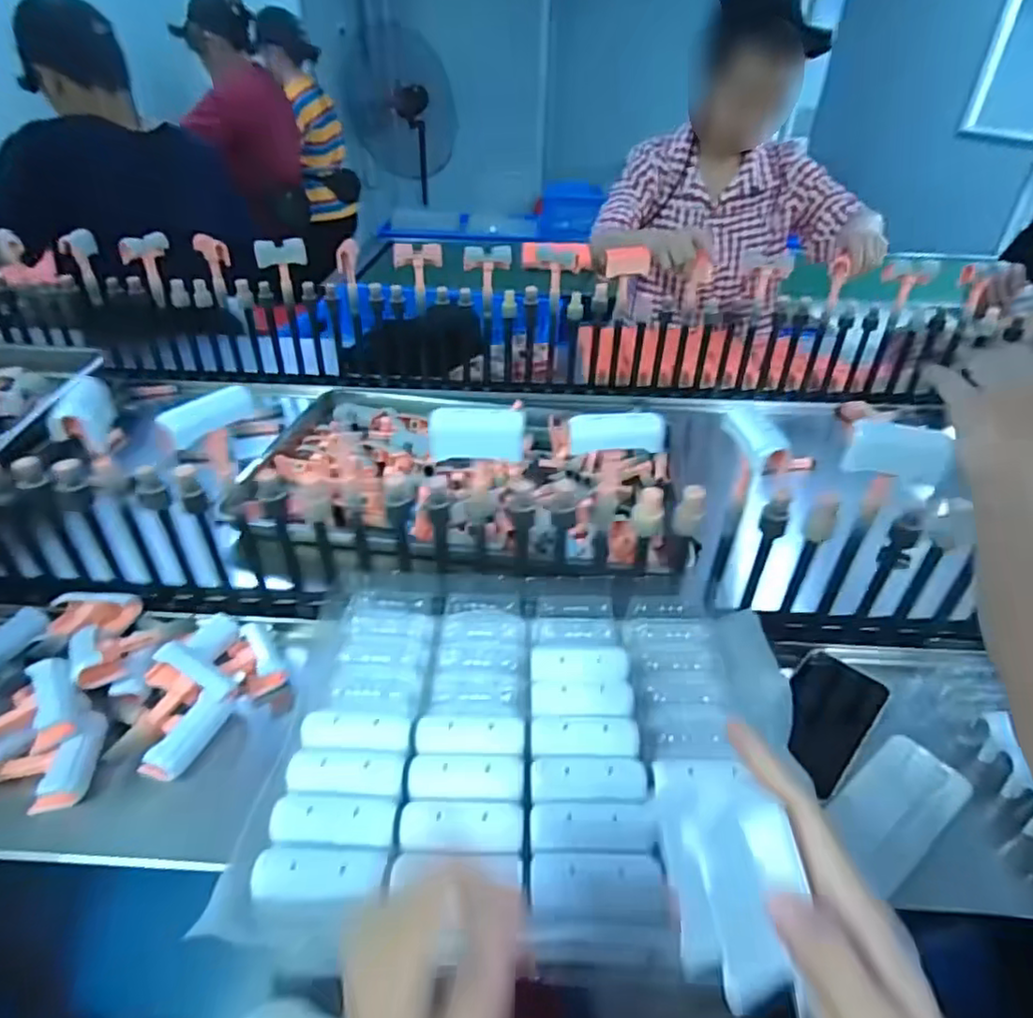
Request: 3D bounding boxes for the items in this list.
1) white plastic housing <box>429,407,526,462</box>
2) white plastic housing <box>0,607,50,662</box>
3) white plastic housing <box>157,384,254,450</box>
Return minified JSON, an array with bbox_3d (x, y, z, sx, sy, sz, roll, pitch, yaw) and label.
[{"bbox_3d":[-0.033,-0.062,0.512,0.078,0.041,0.014,4,35,1],"label":"white plastic housing"},{"bbox_3d":[-0.516,0.134,0.622,0.025,0.032,0.083,8,36,7],"label":"white plastic housing"},{"bbox_3d":[-0.256,-0.079,0.515,0.013,0.032,0.077,28,43,31],"label":"white plastic housing"}]

